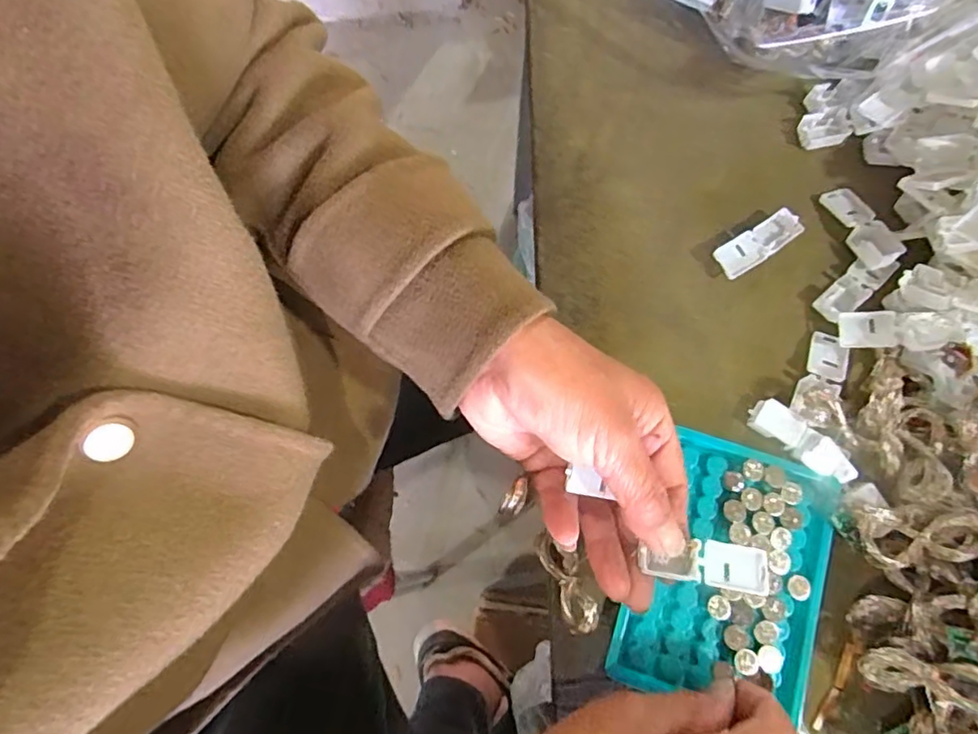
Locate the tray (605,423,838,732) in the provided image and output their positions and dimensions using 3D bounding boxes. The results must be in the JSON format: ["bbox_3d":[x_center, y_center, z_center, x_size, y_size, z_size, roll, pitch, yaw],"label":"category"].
[{"bbox_3d":[0.121,0.103,0.286,0.092,0.010,0.125,17,75,5],"label":"tray"}]

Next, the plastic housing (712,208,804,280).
[{"bbox_3d":[0.154,-0.070,0.327,0.052,0.014,0.018,-33,77,-8],"label":"plastic housing"}]

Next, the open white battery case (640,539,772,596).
[{"bbox_3d":[0.095,0.087,0.250,0.057,0.005,0.020,4,75,2],"label":"open white battery case"}]

